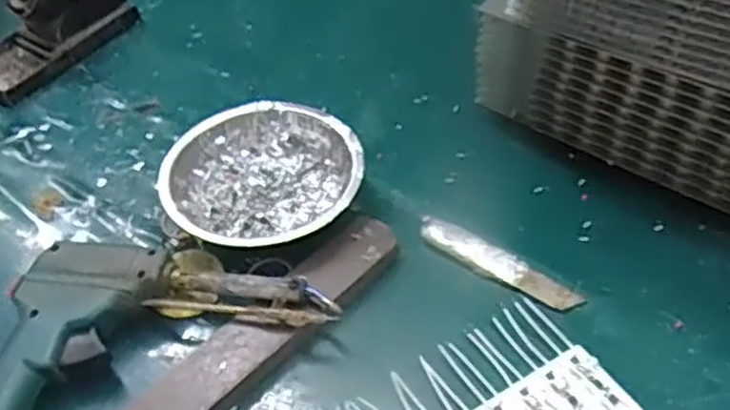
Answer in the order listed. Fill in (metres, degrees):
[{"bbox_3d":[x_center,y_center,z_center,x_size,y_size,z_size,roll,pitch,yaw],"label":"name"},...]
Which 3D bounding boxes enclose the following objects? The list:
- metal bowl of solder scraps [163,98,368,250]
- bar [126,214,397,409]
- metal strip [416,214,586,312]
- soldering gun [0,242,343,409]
[{"bbox_3d":[-0.065,-0.017,0.487,0.123,0.042,0.112,-2,47,2],"label":"metal bowl of solder scraps"},{"bbox_3d":[-0.057,0.074,0.413,0.038,0.016,0.201,32,56,29],"label":"bar"},{"bbox_3d":[0.080,0.036,0.452,0.107,0.007,0.025,29,55,27],"label":"metal strip"},{"bbox_3d":[-0.145,0.071,0.417,0.225,0.031,0.119,-23,50,-17],"label":"soldering gun"}]

